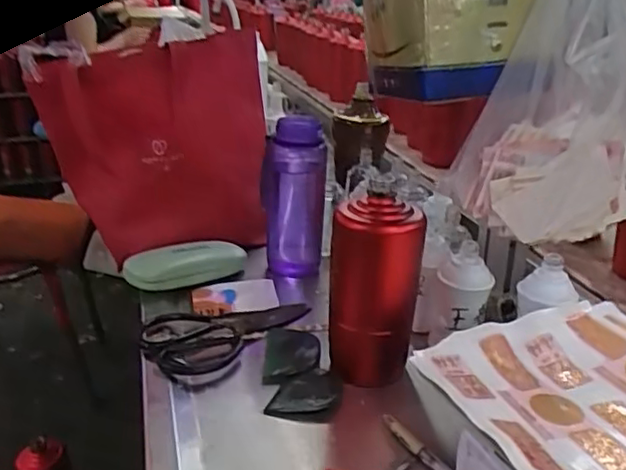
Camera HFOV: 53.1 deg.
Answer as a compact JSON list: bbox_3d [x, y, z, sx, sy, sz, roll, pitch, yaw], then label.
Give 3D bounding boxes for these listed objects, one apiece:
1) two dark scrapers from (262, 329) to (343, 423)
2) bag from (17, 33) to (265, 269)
[{"bbox_3d":[-0.013,0.131,0.611,0.069,0.012,0.143,-3,24,-5],"label":"two dark scrapers"},{"bbox_3d":[-0.193,-0.105,0.814,0.282,0.279,0.103,-10,25,-20],"label":"bag"}]

